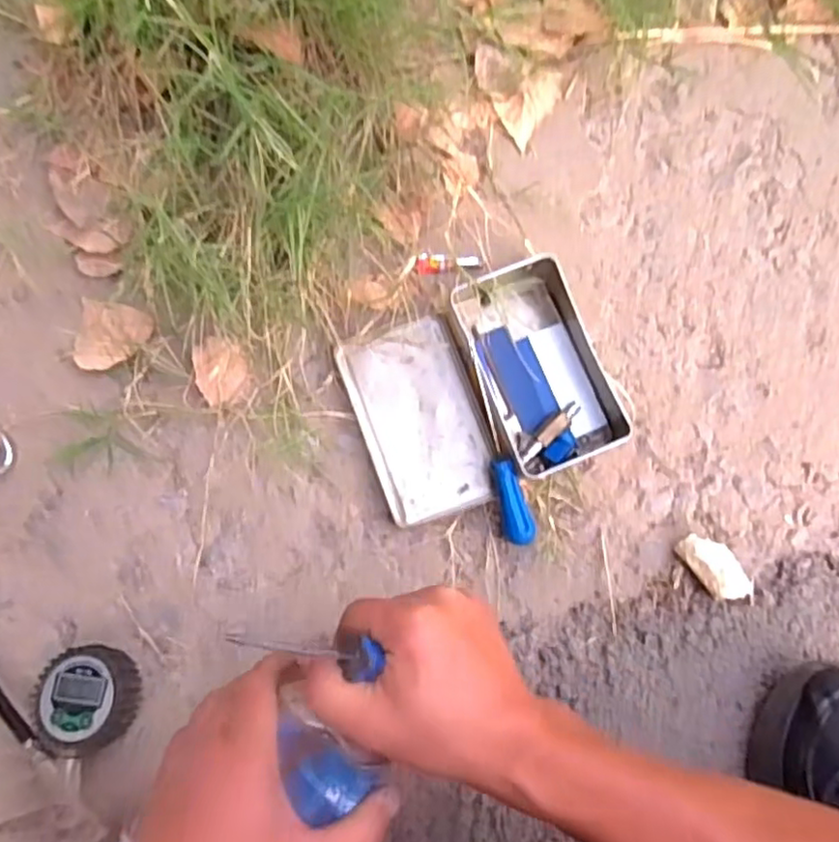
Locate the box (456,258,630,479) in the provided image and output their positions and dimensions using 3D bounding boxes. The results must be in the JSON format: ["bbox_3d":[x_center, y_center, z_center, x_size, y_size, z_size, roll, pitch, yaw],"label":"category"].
[{"bbox_3d":[0.108,-0.051,0.572,0.103,0.035,0.181,-21,83,-6],"label":"box"}]

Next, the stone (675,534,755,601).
[{"bbox_3d":[0.253,0.124,0.554,0.041,0.028,0.064,-35,85,-7],"label":"stone"}]

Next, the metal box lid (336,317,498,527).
[{"bbox_3d":[0.002,0.000,0.571,0.104,0.024,0.165,-20,83,-6],"label":"metal box lid"}]

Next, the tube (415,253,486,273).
[{"bbox_3d":[0.027,-0.142,0.589,0.058,0.013,0.017,-3,82,-3],"label":"tube"}]

